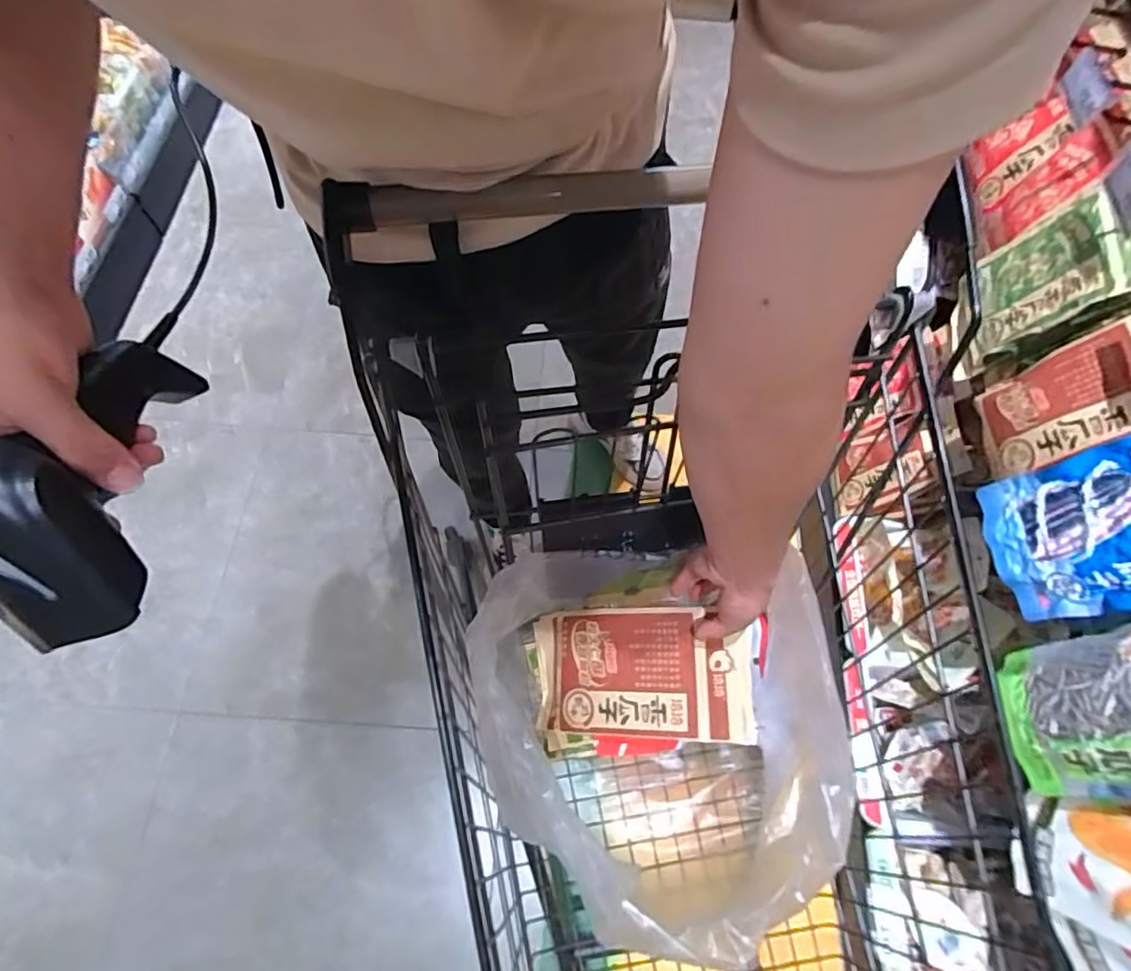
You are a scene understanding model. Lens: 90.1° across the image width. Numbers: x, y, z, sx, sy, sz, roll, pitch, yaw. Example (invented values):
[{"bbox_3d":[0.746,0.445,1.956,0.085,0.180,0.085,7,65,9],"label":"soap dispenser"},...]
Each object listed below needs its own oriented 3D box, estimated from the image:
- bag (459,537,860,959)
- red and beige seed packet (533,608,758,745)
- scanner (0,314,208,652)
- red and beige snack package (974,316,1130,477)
[{"bbox_3d":[0.077,0.257,0.584,0.319,0.232,0.336,1,67,-2],"label":"bag"},{"bbox_3d":[0.072,0.198,0.603,0.237,0.038,0.125,-5,67,20],"label":"red and beige seed packet"},{"bbox_3d":[-0.248,-0.020,0.294,0.067,0.074,0.190,-8,49,-5],"label":"scanner"},{"bbox_3d":[0.600,-0.100,0.665,0.021,0.226,0.133,15,61,-18],"label":"red and beige snack package"}]

